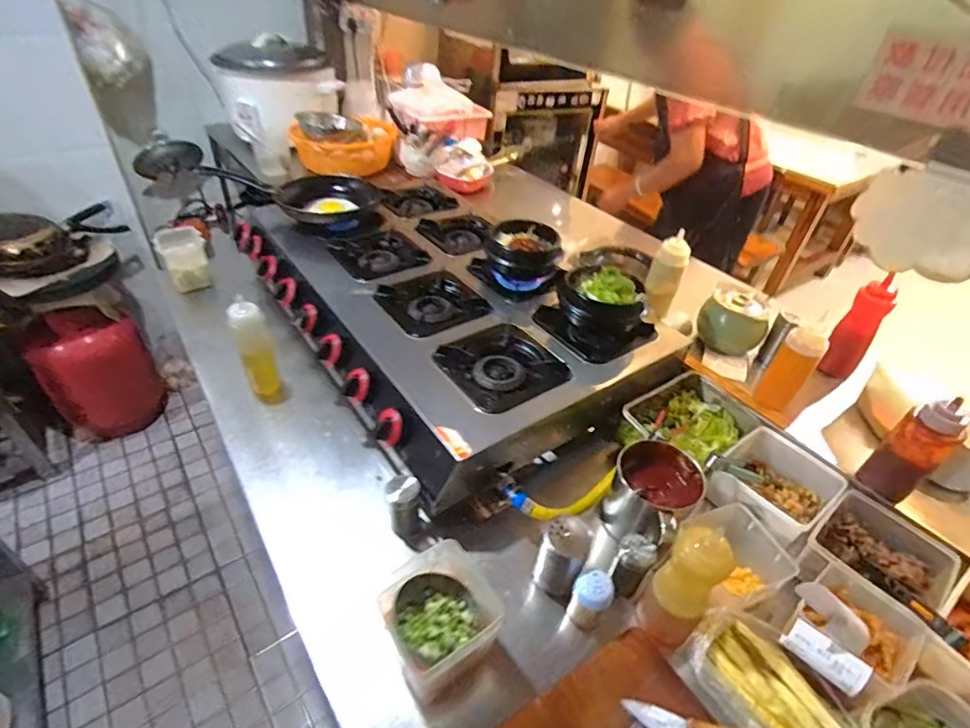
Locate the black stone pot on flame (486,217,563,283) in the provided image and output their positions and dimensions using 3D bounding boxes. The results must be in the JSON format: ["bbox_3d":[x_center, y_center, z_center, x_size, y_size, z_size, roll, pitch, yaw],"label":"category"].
[{"bbox_3d":[0.076,-0.239,1.051,0.152,0.081,0.117,-1,40,-8],"label":"black stone pot on flame"}]

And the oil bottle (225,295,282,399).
[{"bbox_3d":[-0.410,-0.026,0.896,0.059,0.190,0.048,-15,44,-23],"label":"oil bottle"}]

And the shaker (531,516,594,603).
[{"bbox_3d":[0.101,0.266,0.677,0.064,0.128,0.057,25,43,22],"label":"shaker"}]

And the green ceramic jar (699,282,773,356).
[{"bbox_3d":[0.492,-0.087,0.995,0.116,0.110,0.093,10,40,5],"label":"green ceramic jar"}]

